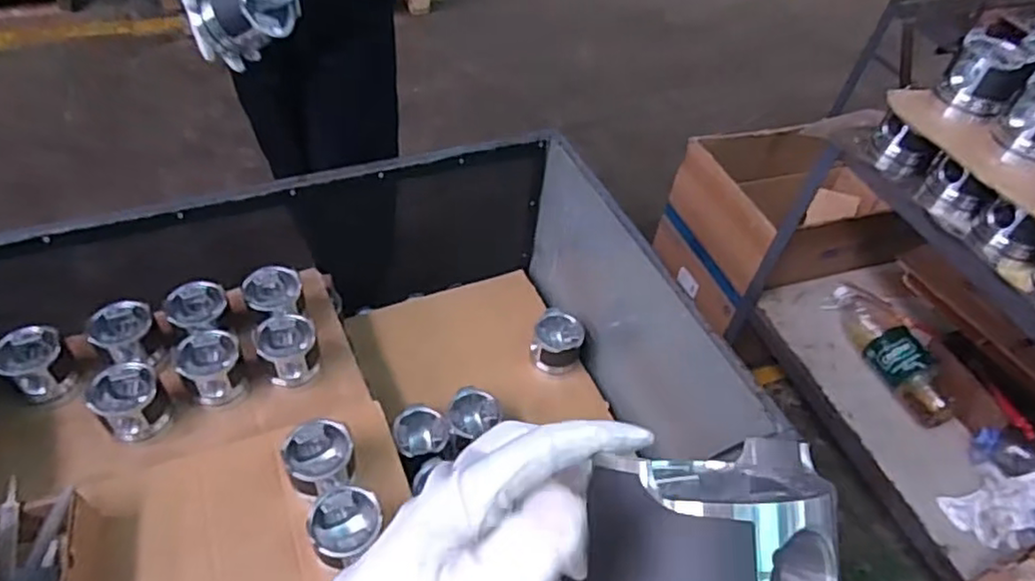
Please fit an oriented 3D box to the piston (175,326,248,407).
[{"bbox_3d":[-0.497,0.131,1.096,0.094,0.095,0.101,-19,53,-23],"label":"piston"}]

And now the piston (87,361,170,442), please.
[{"bbox_3d":[-0.598,0.176,1.037,0.096,0.096,0.093,-29,57,-28],"label":"piston"}]

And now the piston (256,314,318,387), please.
[{"bbox_3d":[-0.387,0.102,1.135,0.096,0.080,0.105,-15,52,-19],"label":"piston"}]

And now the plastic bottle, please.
[{"bbox_3d":[0.763,0.113,1.349,0.126,0.088,0.323,-7,50,-13],"label":"plastic bottle"}]

